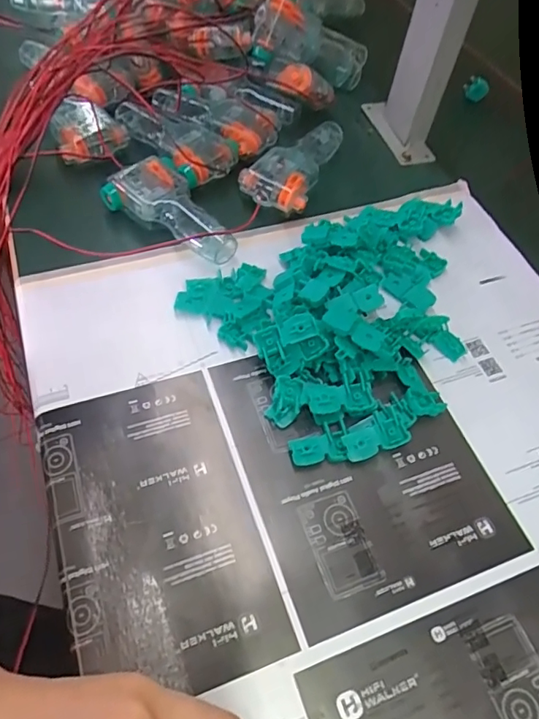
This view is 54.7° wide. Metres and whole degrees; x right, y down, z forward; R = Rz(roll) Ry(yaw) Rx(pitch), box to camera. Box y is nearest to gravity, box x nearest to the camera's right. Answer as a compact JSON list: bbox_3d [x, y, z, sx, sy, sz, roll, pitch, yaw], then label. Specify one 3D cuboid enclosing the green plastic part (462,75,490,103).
[{"bbox_3d":[0.240,-0.314,0.606,0.034,0.027,0.007,-10,57,-11],"label":"green plastic part"}]

